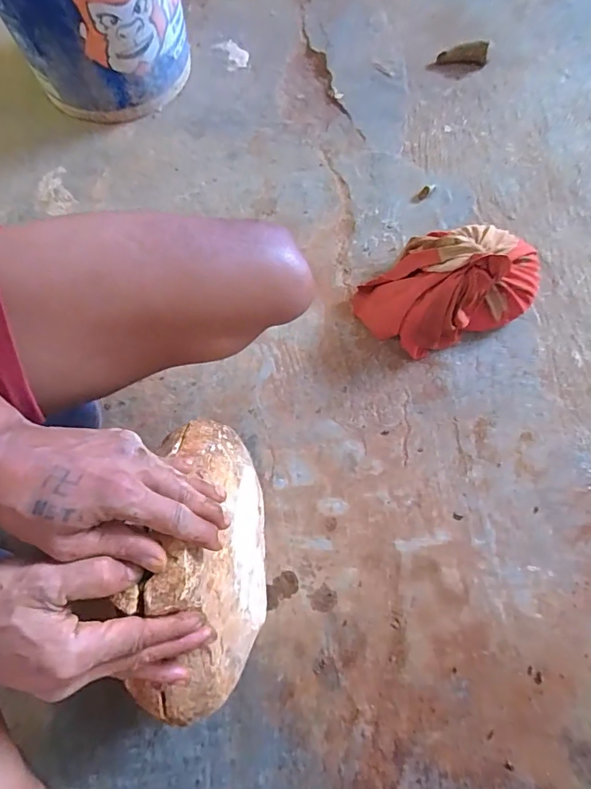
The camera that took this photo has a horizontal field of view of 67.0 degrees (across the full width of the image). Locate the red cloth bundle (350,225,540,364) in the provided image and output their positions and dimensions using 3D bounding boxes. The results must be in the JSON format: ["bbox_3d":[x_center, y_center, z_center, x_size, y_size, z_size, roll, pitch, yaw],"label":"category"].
[{"bbox_3d":[0.213,-0.162,0.624,0.242,0.100,0.162,-21,74,-5],"label":"red cloth bundle"}]

